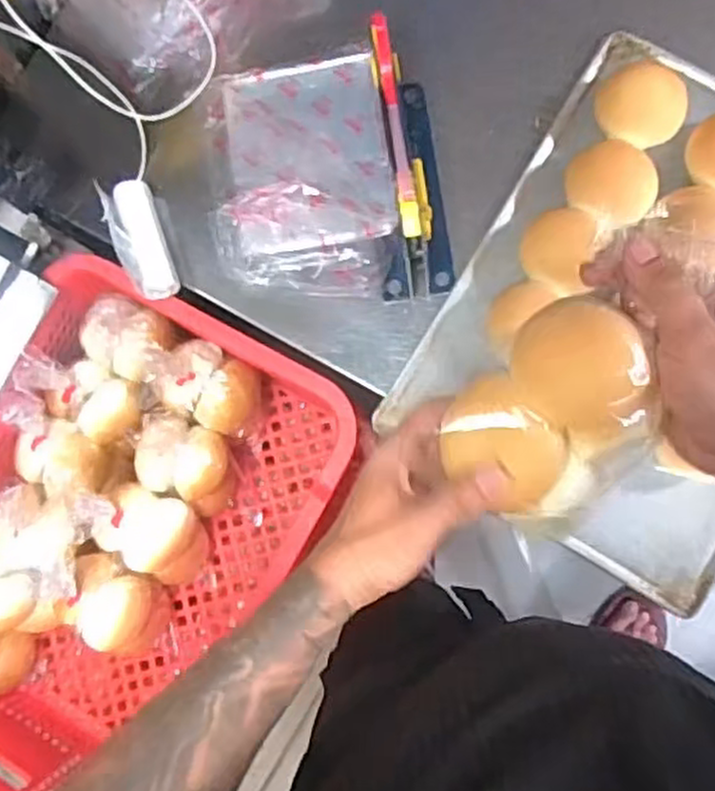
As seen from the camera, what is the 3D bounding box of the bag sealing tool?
[{"bbox_3d":[0.046,-0.206,0.664,0.065,0.147,0.216,-5,83,6],"label":"bag sealing tool"}]

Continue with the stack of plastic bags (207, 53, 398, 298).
[{"bbox_3d":[-0.059,-0.217,0.713,0.171,0.034,0.250,-3,83,7],"label":"stack of plastic bags"}]

